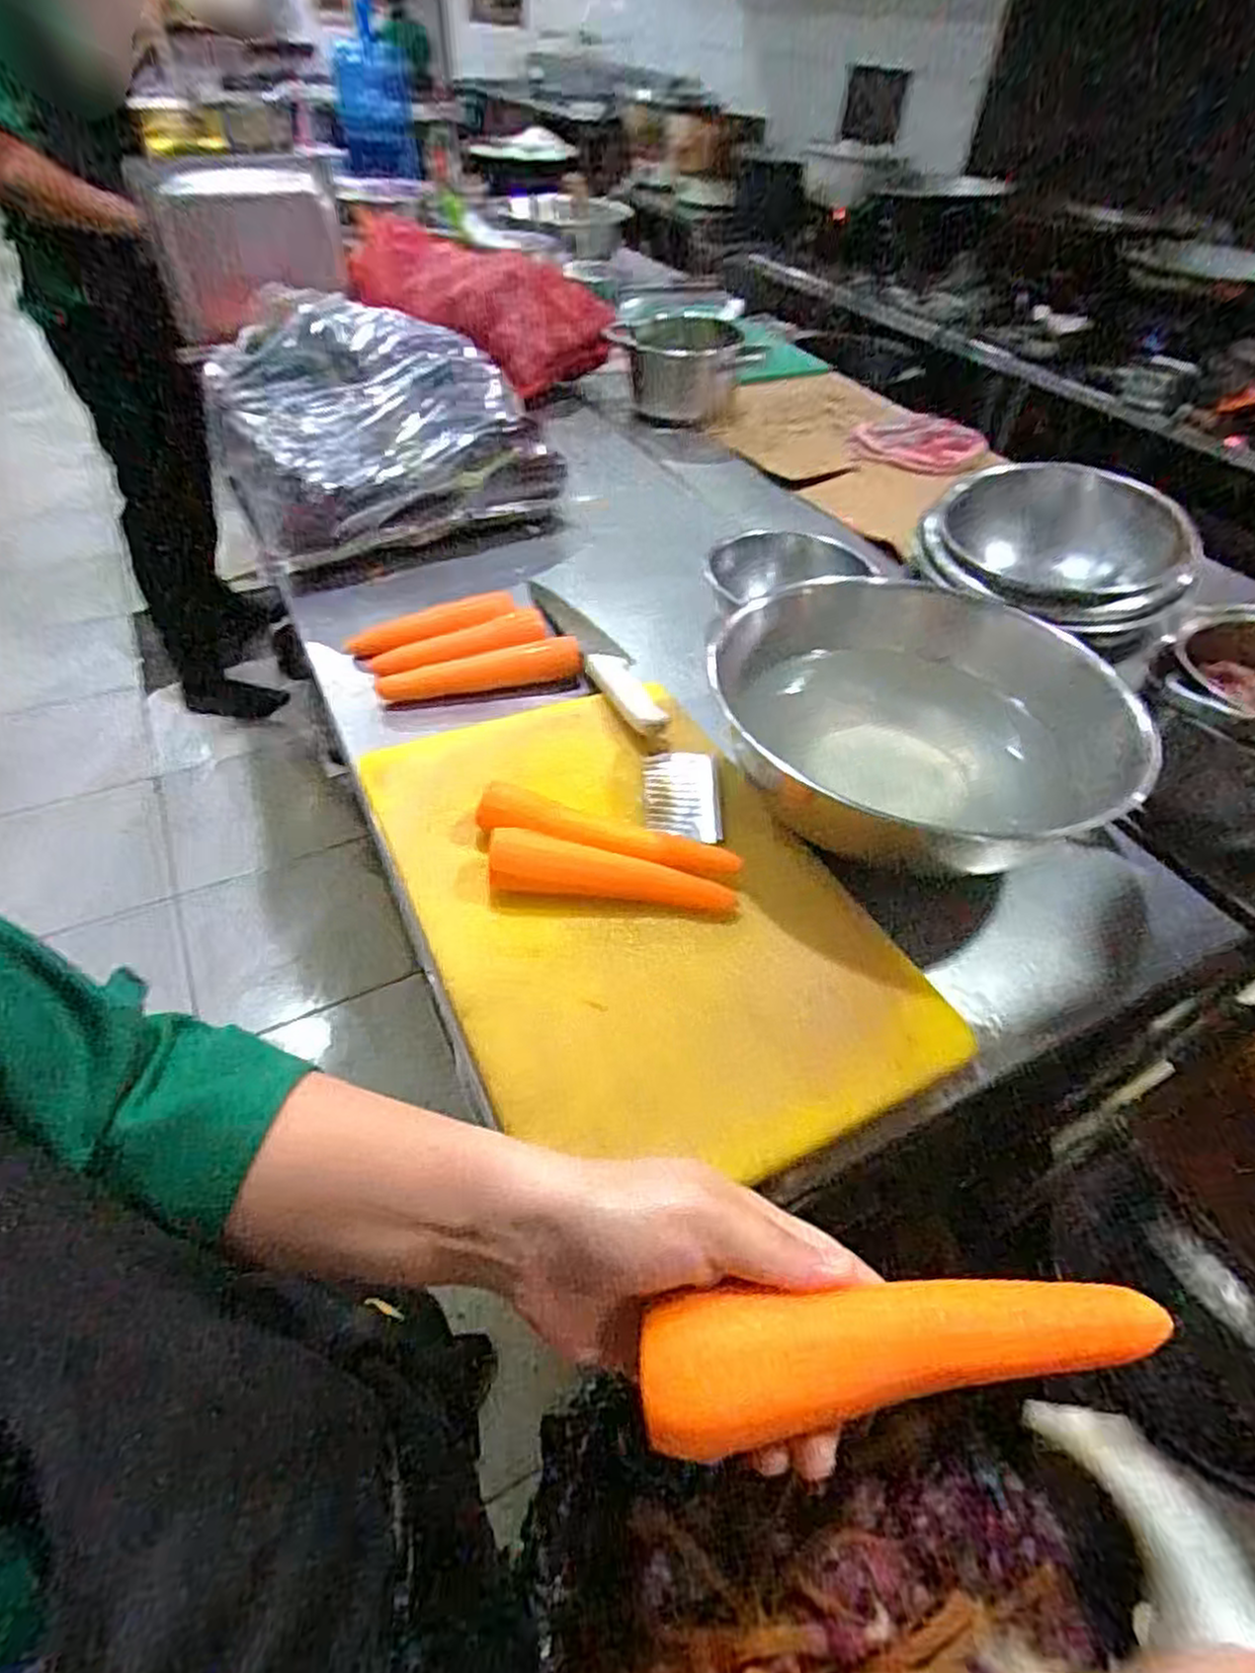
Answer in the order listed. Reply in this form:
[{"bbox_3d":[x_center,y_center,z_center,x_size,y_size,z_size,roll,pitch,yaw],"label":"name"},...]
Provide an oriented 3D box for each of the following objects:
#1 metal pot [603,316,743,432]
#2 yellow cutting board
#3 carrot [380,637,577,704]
[{"bbox_3d":[0.083,-0.856,1.383,0.224,0.119,0.224,2,48,-2],"label":"metal pot"},{"bbox_3d":[-0.003,0.035,0.570,0.294,0.025,0.438,-19,52,-20],"label":"yellow cutting board"},{"bbox_3d":[-0.148,-0.166,0.762,0.202,0.035,0.035,-8,49,-10],"label":"carrot"}]

